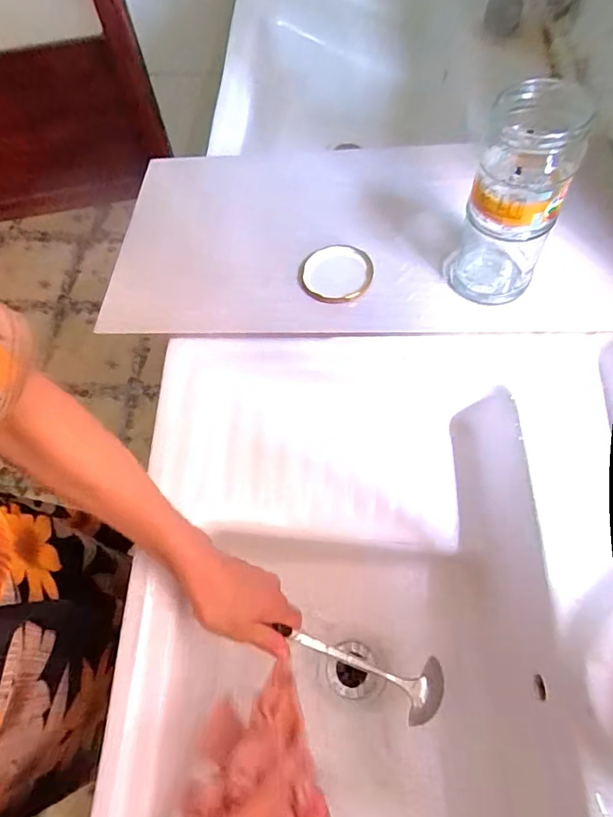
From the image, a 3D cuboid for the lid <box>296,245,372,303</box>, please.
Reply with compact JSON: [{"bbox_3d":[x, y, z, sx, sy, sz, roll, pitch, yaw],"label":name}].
[{"bbox_3d":[0.032,-0.151,0.549,0.078,0.011,0.074,-1,62,2],"label":"lid"}]

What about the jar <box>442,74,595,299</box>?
[{"bbox_3d":[0.190,-0.189,0.453,0.081,0.184,0.089,-1,62,2],"label":"jar"}]

